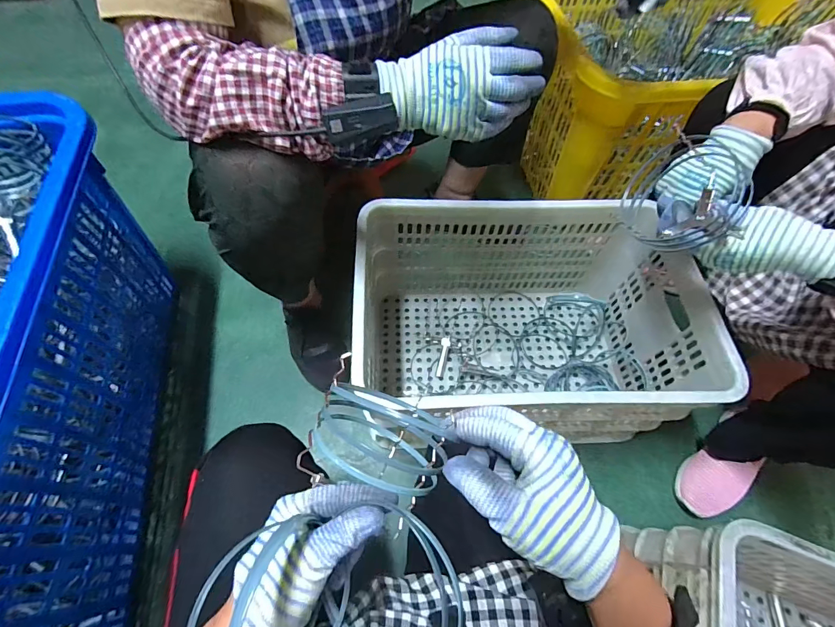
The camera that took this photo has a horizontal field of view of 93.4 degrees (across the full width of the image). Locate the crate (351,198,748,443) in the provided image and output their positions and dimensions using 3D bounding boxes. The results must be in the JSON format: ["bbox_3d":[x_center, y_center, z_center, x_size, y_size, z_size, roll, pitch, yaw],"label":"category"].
[{"bbox_3d":[0.165,0.024,0.704,0.515,0.279,0.350,-1,62,-3],"label":"crate"}]

